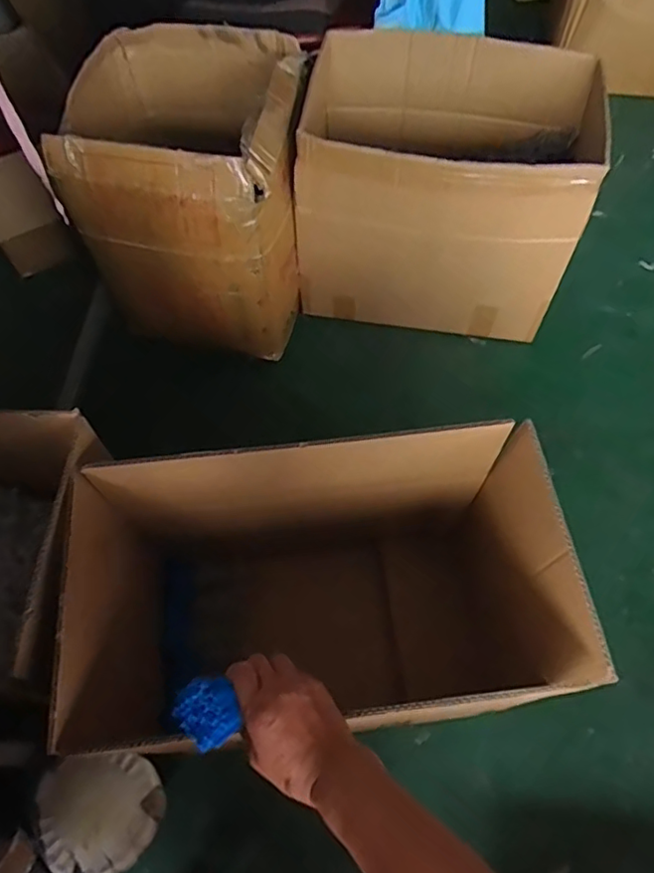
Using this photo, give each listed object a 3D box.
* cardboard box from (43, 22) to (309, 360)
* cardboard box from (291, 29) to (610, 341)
[{"bbox_3d":[-0.245,-0.451,1.147,0.381,0.422,0.394,9,63,6],"label":"cardboard box"},{"bbox_3d":[0.223,-0.488,1.192,0.519,0.398,0.367,9,63,6],"label":"cardboard box"}]

